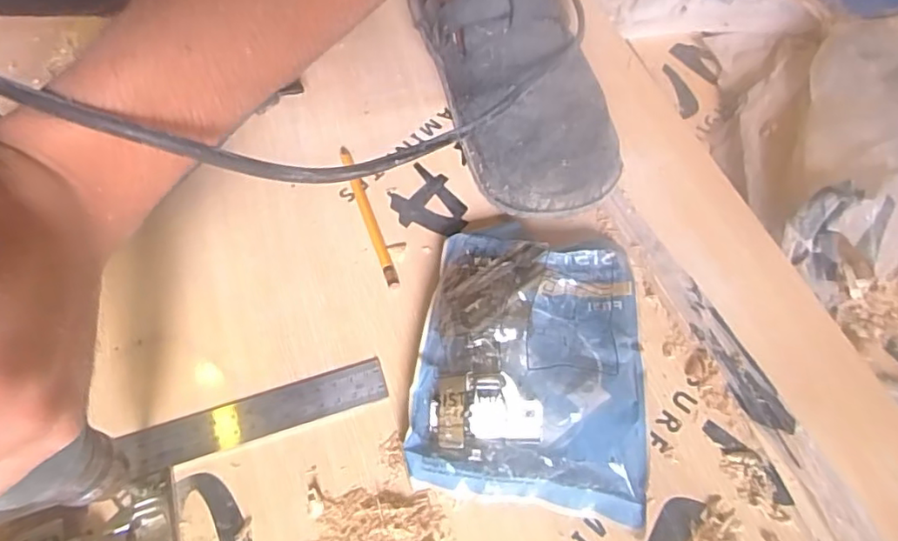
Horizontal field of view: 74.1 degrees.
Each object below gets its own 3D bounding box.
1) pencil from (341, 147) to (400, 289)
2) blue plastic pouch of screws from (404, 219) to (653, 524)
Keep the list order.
[{"bbox_3d":[-0.056,-0.039,0.413,0.008,0.006,0.124,-18,60,-9],"label":"pencil"},{"bbox_3d":[0.046,0.045,0.342,0.123,0.040,0.167,6,59,5],"label":"blue plastic pouch of screws"}]

